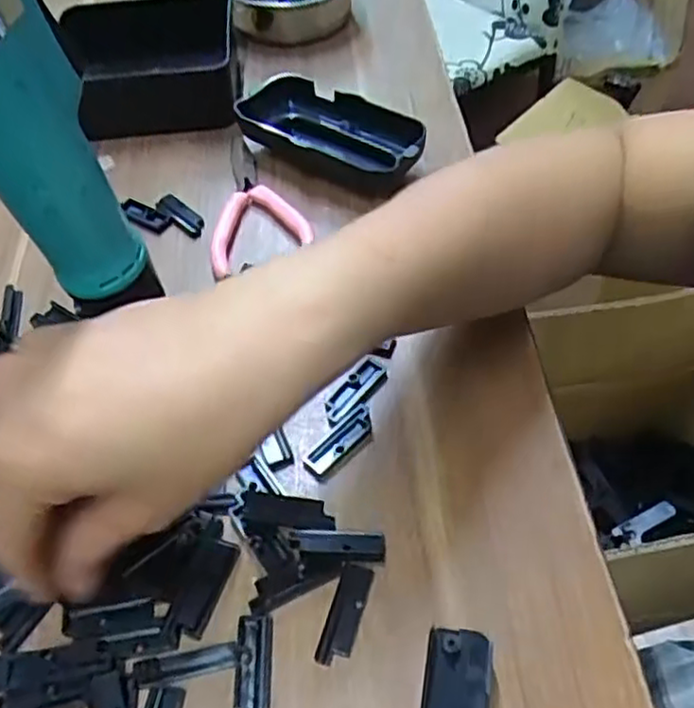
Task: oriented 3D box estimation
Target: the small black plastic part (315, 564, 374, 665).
[{"bbox_3d":[-0.001,0.093,0.250,0.011,0.004,0.036,14,54,13],"label":"small black plastic part"}]

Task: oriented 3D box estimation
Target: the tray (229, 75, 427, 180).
[{"bbox_3d":[-0.009,-0.126,0.403,0.113,0.027,0.048,26,58,21],"label":"tray"}]

